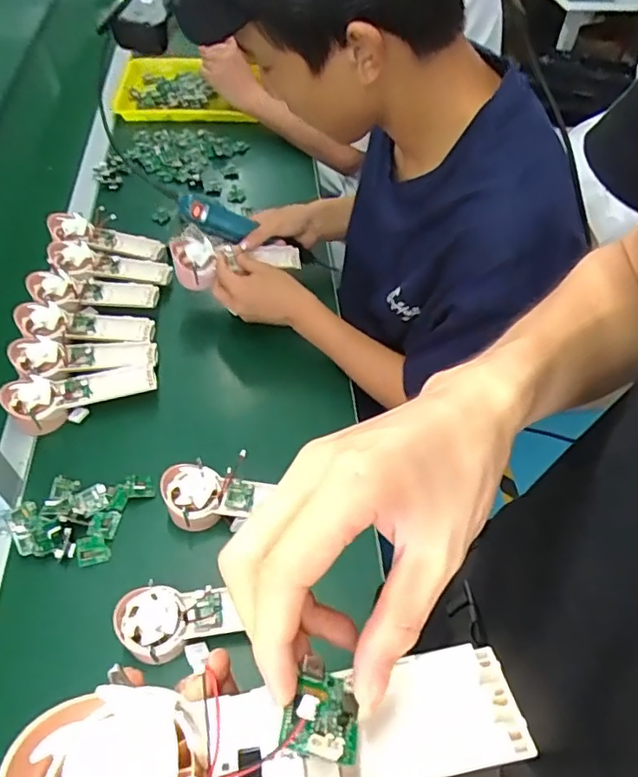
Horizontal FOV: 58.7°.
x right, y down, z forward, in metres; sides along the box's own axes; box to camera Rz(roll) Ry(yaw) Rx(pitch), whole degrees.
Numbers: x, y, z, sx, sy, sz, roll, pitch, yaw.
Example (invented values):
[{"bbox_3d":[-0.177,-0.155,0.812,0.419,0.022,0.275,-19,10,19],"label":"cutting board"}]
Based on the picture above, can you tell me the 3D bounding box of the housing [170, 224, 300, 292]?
[{"bbox_3d":[-0.116,-0.191,0.798,0.176,0.053,0.071,-8,53,-9],"label":"housing"}]

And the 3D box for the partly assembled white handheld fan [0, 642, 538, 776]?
[{"bbox_3d":[-0.019,0.126,0.201,0.179,0.025,0.053,-7,52,-5],"label":"partly assembled white handheld fan"}]

